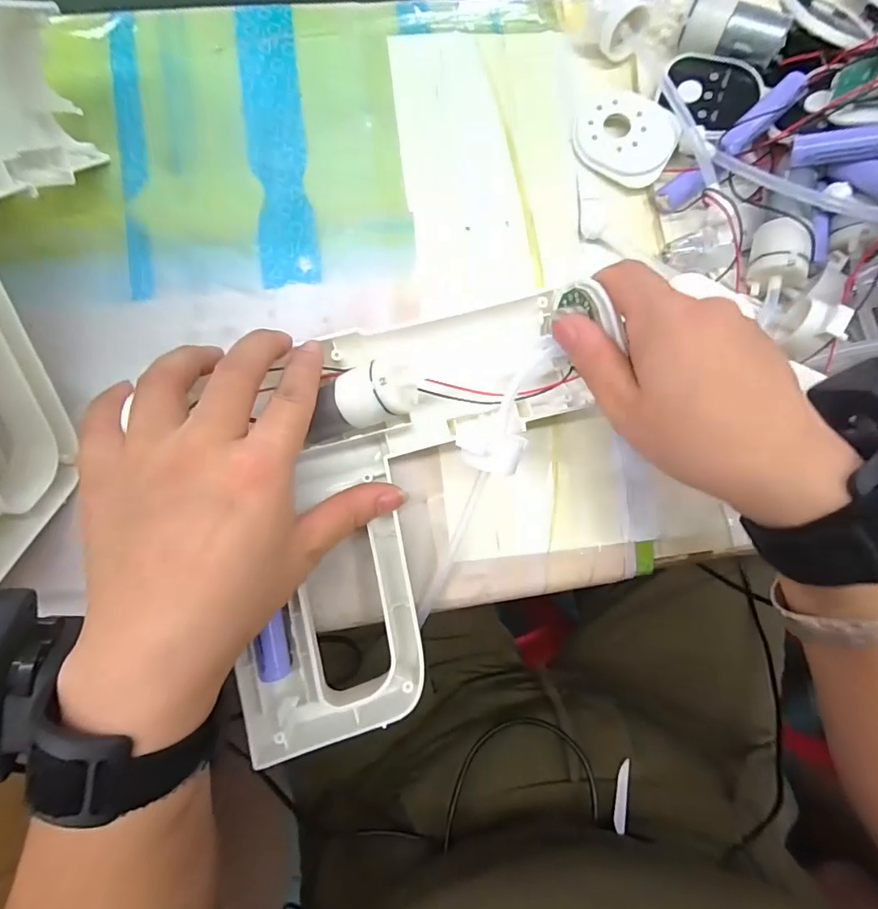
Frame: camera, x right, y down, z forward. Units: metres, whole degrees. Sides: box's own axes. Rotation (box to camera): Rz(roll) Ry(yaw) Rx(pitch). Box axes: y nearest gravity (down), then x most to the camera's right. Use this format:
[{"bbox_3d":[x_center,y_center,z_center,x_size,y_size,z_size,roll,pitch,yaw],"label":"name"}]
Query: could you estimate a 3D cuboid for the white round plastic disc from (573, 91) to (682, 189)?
[{"bbox_3d":[0.106,-0.181,0.274,0.056,0.013,0.046,36,83,0],"label":"white round plastic disc"}]

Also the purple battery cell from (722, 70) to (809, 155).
[{"bbox_3d":[0.175,-0.184,0.262,0.051,0.011,0.013,-43,89,8],"label":"purple battery cell"}]

